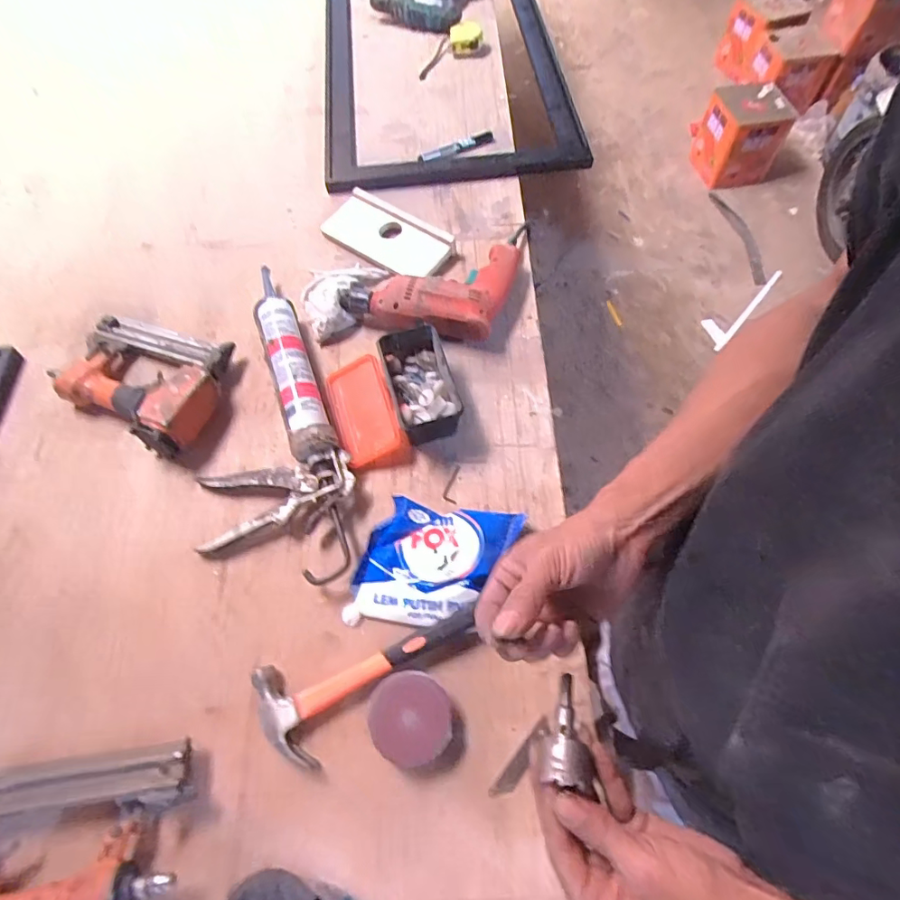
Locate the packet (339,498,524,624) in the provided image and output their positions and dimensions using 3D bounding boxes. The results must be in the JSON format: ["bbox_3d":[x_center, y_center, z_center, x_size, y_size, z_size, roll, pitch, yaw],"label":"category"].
[{"bbox_3d":[-0.016,0.127,0.576,0.174,0.024,0.137,6,63,6],"label":"packet"}]

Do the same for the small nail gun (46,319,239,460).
[{"bbox_3d":[-0.404,-0.102,0.676,0.233,0.056,0.170,22,66,14],"label":"small nail gun"}]

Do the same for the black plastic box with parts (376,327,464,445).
[{"bbox_3d":[-0.037,-0.080,0.662,0.080,0.064,0.148,-16,63,-6],"label":"black plastic box with parts"}]

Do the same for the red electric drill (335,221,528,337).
[{"bbox_3d":[-0.019,-0.264,0.746,0.224,0.066,0.231,13,64,9],"label":"red electric drill"}]

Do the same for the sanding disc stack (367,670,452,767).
[{"bbox_3d":[-0.039,0.263,0.507,0.076,0.032,0.079,-6,62,0],"label":"sanding disc stack"}]

